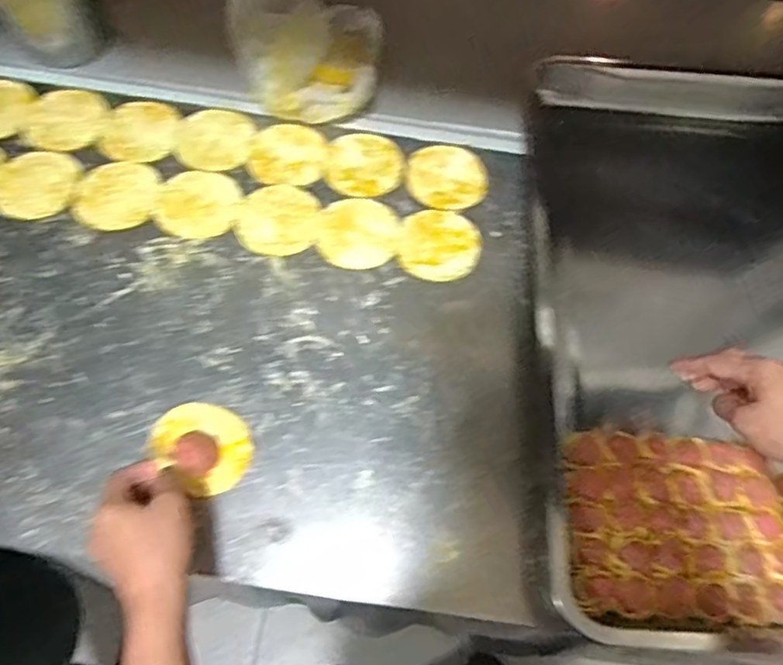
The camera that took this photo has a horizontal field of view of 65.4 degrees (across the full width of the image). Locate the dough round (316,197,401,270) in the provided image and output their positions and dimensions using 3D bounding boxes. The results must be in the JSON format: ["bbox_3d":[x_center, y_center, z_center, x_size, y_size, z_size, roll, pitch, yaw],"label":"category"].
[{"bbox_3d":[-0.034,-0.104,0.631,0.081,0.004,0.084,1,65,-3],"label":"dough round"}]

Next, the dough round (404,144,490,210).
[{"bbox_3d":[0.062,-0.175,0.666,0.087,0.012,0.086,1,65,-3],"label":"dough round"}]

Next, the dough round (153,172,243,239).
[{"bbox_3d":[-0.203,-0.136,0.636,0.084,0.004,0.082,1,65,-3],"label":"dough round"}]

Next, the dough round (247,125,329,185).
[{"bbox_3d":[-0.115,-0.195,0.667,0.081,0.004,0.077,1,65,-3],"label":"dough round"}]

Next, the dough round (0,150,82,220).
[{"bbox_3d":[-0.373,-0.157,0.639,0.082,0.004,0.087,1,65,-3],"label":"dough round"}]

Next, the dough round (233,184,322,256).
[{"bbox_3d":[-0.118,-0.119,0.634,0.083,0.004,0.084,1,65,-3],"label":"dough round"}]

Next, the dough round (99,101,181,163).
[{"bbox_3d":[-0.277,-0.224,0.676,0.075,0.004,0.084,10,65,1],"label":"dough round"}]

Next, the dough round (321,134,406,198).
[{"bbox_3d":[-0.029,-0.184,0.669,0.087,0.005,0.077,13,65,2],"label":"dough round"}]

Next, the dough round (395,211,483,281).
[{"bbox_3d":[0.051,-0.092,0.632,0.081,0.008,0.083,1,65,-3],"label":"dough round"}]

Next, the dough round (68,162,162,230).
[{"bbox_3d":[-0.286,-0.144,0.633,0.081,0.004,0.083,1,65,-3],"label":"dough round"}]

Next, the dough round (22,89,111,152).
[{"bbox_3d":[-0.360,-0.238,0.676,0.083,0.004,0.086,1,65,-3],"label":"dough round"}]

